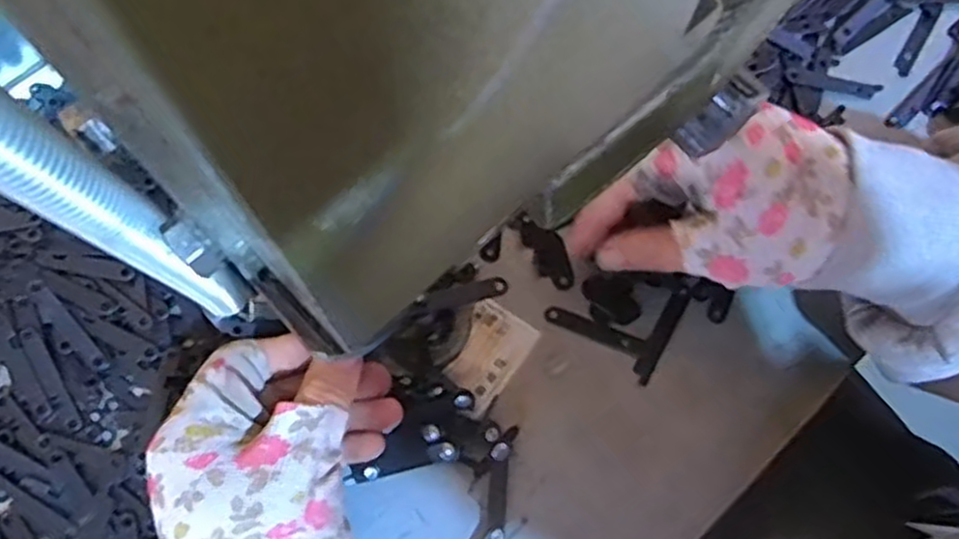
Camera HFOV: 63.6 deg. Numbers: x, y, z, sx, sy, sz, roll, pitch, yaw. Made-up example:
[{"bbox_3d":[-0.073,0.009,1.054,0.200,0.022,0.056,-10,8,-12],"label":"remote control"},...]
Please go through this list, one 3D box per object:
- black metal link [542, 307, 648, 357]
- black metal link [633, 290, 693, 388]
[{"bbox_3d":[0.055,0.029,0.370,0.049,0.004,0.009,22,74,5],"label":"black metal link"},{"bbox_3d":[0.087,0.031,0.367,0.009,0.004,0.050,30,75,7],"label":"black metal link"}]

